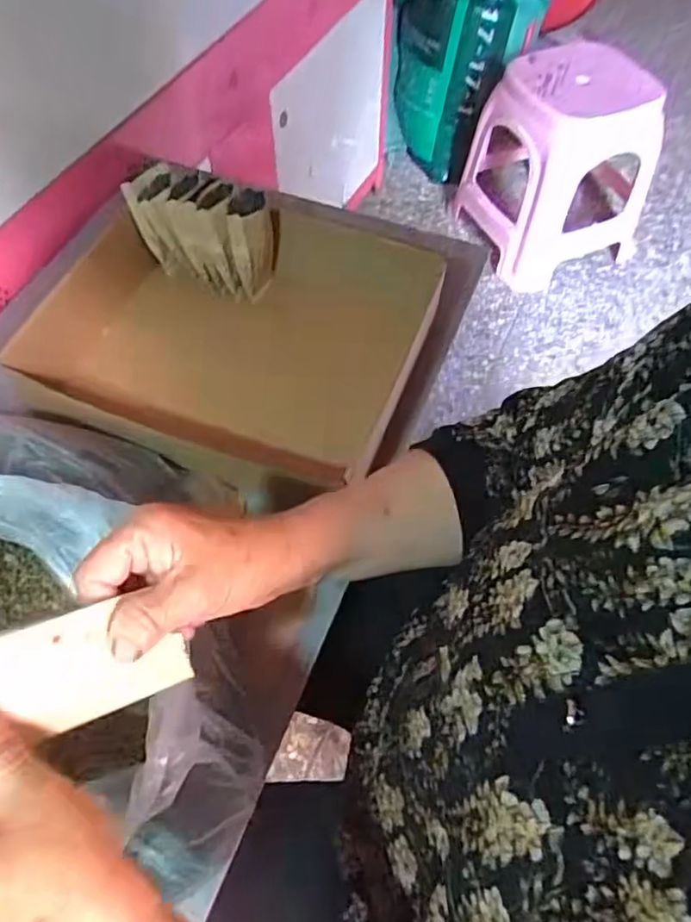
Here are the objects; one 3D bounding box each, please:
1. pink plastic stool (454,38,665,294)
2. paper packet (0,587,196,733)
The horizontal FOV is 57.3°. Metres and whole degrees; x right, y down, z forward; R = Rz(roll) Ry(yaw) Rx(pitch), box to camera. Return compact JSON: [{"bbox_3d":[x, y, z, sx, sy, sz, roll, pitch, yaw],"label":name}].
[{"bbox_3d":[0.499,-0.682,1.450,0.371,0.370,0.323,-19,60,-11],"label":"pink plastic stool"},{"bbox_3d":[-0.124,0.095,0.295,0.107,0.004,0.052,-10,94,-45],"label":"paper packet"}]

